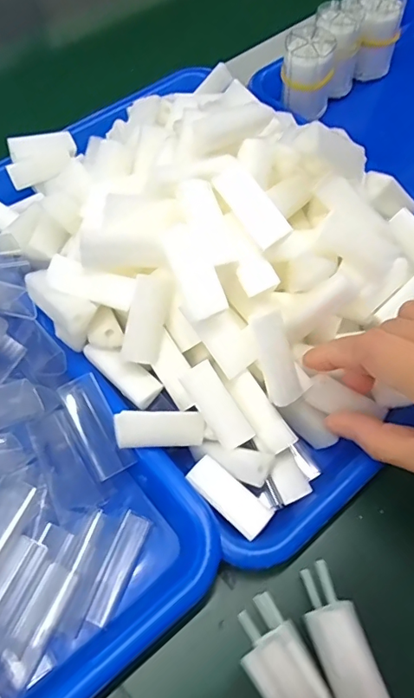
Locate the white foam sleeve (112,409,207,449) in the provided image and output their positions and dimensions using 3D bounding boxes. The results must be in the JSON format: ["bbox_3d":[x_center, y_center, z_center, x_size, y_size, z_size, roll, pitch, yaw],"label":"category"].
[{"bbox_3d":[-0.024,0.041,0.260,0.048,0.008,0.017,5,57,-24],"label":"white foam sleeve"}]

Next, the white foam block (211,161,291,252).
[{"bbox_3d":[0.023,-0.074,0.259,0.018,0.007,0.046,-38,87,11],"label":"white foam block"}]

